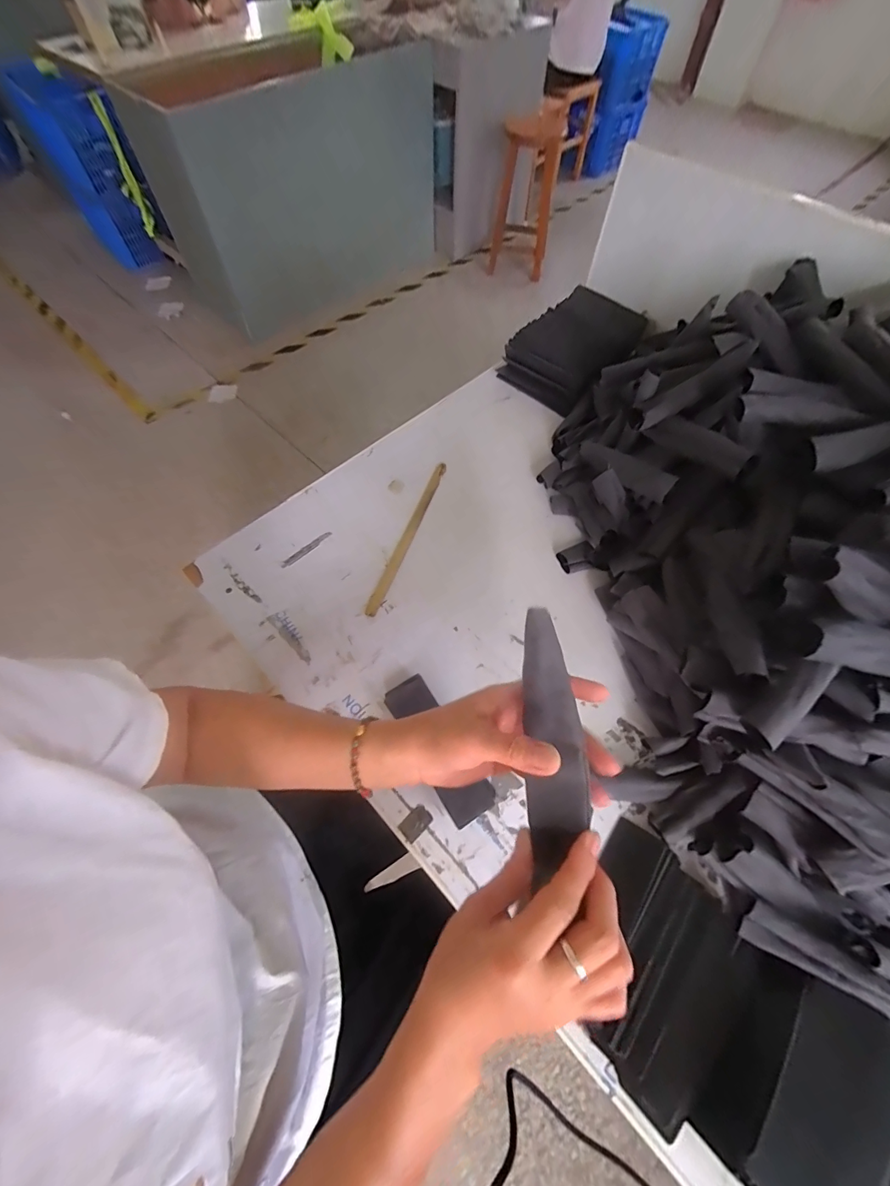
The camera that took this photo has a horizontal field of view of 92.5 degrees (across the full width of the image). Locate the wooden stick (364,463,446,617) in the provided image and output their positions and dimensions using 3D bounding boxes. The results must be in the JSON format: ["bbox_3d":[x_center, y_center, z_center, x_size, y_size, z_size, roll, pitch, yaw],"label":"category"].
[{"bbox_3d":[-0.049,-0.083,0.594,0.015,0.010,0.265,19,64,9],"label":"wooden stick"}]

